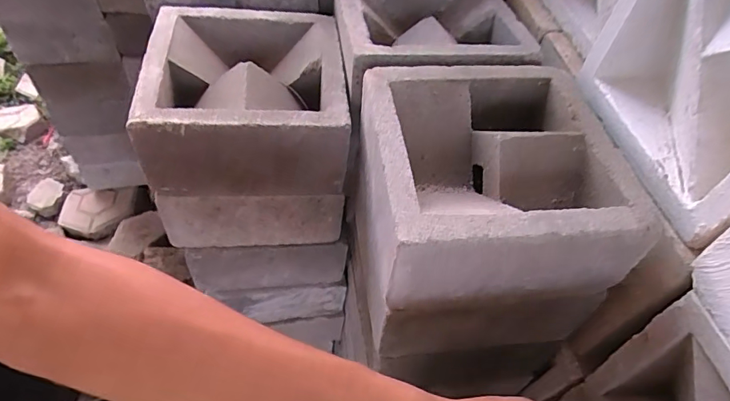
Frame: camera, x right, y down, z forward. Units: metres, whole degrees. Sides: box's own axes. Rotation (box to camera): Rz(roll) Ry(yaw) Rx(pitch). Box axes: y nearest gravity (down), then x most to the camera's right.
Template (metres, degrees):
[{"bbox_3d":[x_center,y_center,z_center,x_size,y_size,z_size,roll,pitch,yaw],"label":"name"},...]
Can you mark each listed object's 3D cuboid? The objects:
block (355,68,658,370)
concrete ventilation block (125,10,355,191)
[{"bbox_3d":[0.100,0.007,0.433,0.192,0.185,0.196,-3,51,-6],"label":"block"},{"bbox_3d":[-0.124,-0.117,0.499,0.193,0.101,0.192,-3,51,-6],"label":"concrete ventilation block"}]

